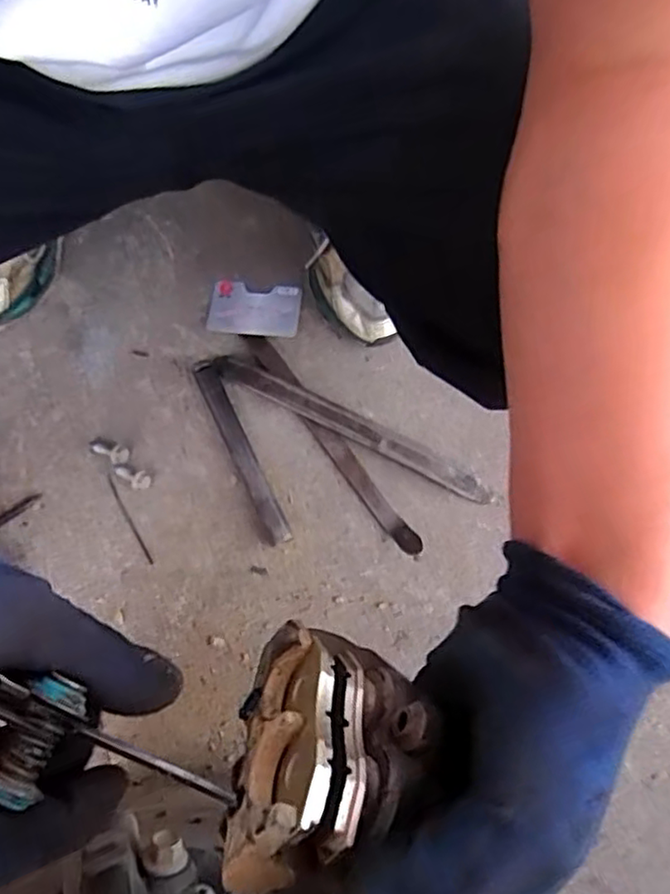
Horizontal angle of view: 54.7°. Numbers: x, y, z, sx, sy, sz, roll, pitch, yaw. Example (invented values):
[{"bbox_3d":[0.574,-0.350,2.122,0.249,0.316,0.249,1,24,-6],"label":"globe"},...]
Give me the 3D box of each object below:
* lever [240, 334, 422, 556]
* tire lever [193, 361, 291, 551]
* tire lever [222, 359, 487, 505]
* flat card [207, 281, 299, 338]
[{"bbox_3d":[-0.006,-0.008,0.613,0.022,0.022,0.265,-36,76,-8],"label":"lever"},{"bbox_3d":[-0.089,0.004,0.614,0.021,0.020,0.191,-25,74,-5],"label":"tire lever"},{"bbox_3d":[0.012,-0.019,0.606,0.278,0.021,0.023,26,76,9],"label":"tire lever"},{"bbox_3d":[-0.083,-0.141,0.658,0.092,0.004,0.059,7,74,4],"label":"flat card"}]

